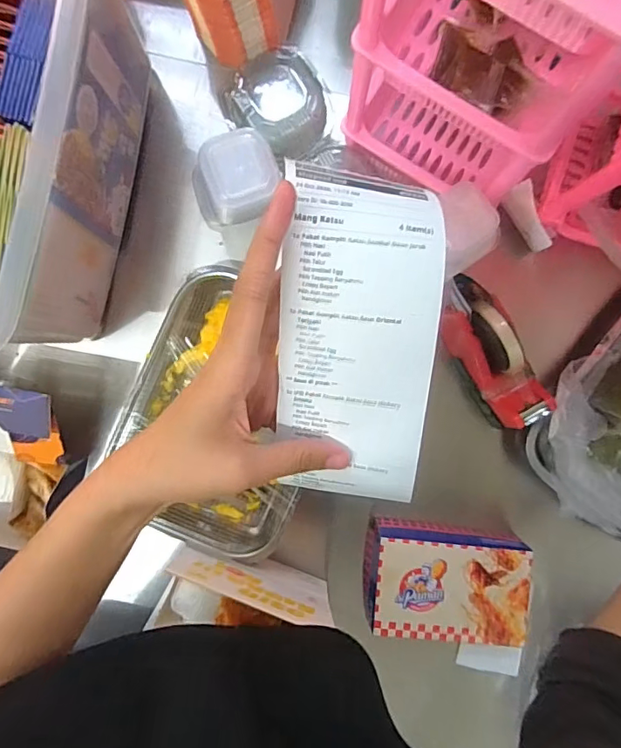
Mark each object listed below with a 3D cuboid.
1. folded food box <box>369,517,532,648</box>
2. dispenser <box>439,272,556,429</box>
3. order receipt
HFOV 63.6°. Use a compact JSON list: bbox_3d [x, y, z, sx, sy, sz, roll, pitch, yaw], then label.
[{"bbox_3d":[0.159,0.243,0.599,0.180,0.066,0.118,6,90,0],"label":"folded food box"},{"bbox_3d":[0.201,-0.024,0.575,0.058,0.104,0.179,-31,90,0],"label":"dispenser"},{"bbox_3d":[0.025,-0.014,0.264,0.075,0.028,0.169,5,111,8],"label":"order receipt"}]

